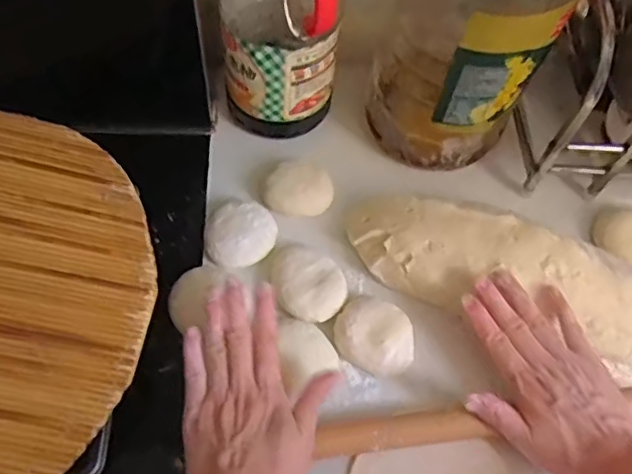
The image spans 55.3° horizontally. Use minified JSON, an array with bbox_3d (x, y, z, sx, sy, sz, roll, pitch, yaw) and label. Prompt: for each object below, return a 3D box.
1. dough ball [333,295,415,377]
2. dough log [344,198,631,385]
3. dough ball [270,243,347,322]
[{"bbox_3d":[0.054,0.088,0.538,0.064,0.025,0.072,-36,71,-19],"label":"dough ball"},{"bbox_3d":[0.183,0.038,0.551,0.309,0.062,0.087,21,64,6],"label":"dough log"},{"bbox_3d":[-0.008,0.039,0.557,0.063,0.025,0.078,-20,67,-13],"label":"dough ball"}]

